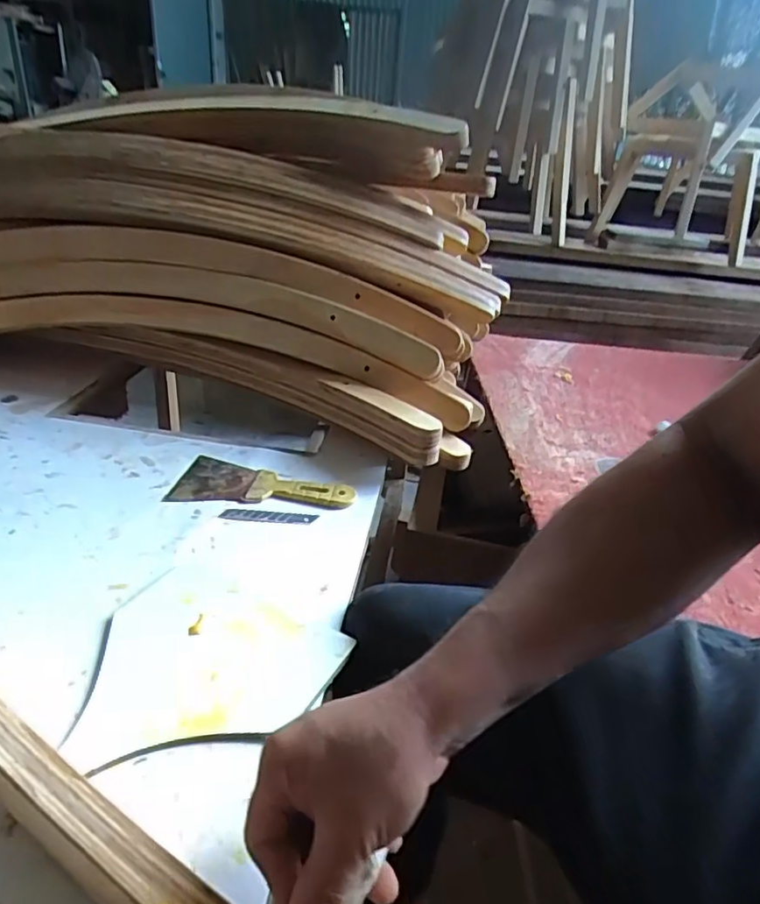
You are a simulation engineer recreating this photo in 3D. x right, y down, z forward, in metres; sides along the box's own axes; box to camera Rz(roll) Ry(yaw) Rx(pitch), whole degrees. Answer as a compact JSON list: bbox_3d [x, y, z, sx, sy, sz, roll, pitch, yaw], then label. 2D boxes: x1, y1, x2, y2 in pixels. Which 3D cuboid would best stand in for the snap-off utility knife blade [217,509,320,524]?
[{"bbox_3d":[-0.118,0.069,0.621,0.099,0.005,0.018,5,29,-1],"label":"snap-off utility knife blade"}]

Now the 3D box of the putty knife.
[{"bbox_3d":[-0.128,0.034,0.668,0.199,0.013,0.089,6,29,1],"label":"putty knife"}]

